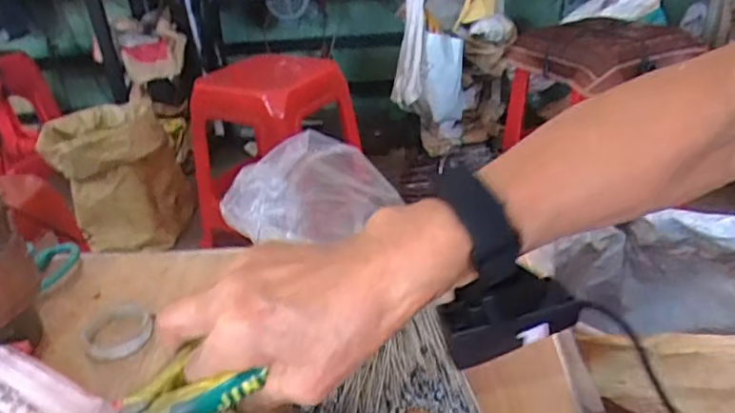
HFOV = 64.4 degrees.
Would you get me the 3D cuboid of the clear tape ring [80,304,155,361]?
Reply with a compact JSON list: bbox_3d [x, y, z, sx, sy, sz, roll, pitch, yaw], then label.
[{"bbox_3d":[-0.173,0.085,0.407,0.045,0.009,0.055,-13,30,-15],"label":"clear tape ring"}]

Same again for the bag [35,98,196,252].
[{"bbox_3d":[-0.703,-0.084,1.678,0.340,0.342,0.332,-17,31,-21],"label":"bag"}]

